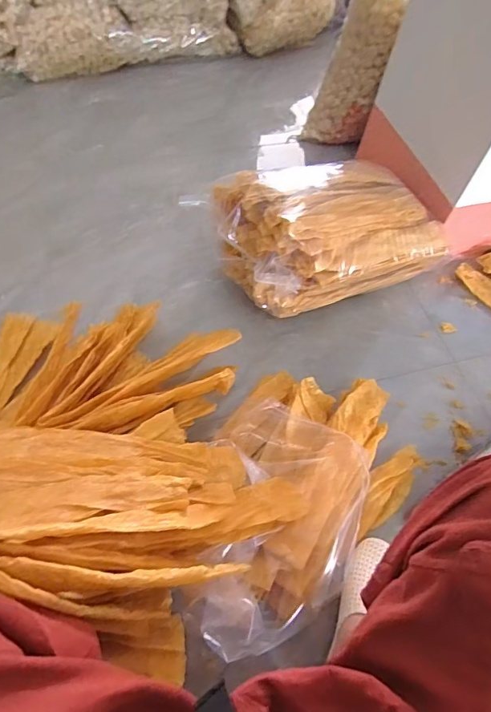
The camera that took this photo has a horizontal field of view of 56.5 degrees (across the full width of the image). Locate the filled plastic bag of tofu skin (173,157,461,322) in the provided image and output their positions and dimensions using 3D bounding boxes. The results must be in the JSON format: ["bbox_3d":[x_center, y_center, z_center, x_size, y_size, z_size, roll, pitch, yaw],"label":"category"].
[{"bbox_3d":[0.169,-0.284,0.946,0.434,0.183,0.288,-20,62,-16],"label":"filled plastic bag of tofu skin"}]

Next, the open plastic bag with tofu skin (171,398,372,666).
[{"bbox_3d":[0.054,0.253,0.710,0.249,0.098,0.383,12,58,3],"label":"open plastic bag with tofu skin"}]

